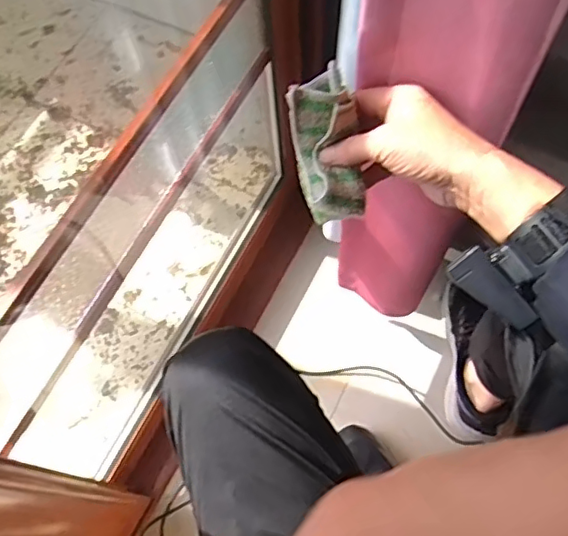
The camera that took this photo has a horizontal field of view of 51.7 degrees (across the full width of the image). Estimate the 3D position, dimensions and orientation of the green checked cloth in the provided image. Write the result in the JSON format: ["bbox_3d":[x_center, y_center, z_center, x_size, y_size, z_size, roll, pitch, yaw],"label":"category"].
[{"bbox_3d":[0.035,-0.095,0.474,0.051,0.046,0.121,-11,112,-2],"label":"green checked cloth"}]

